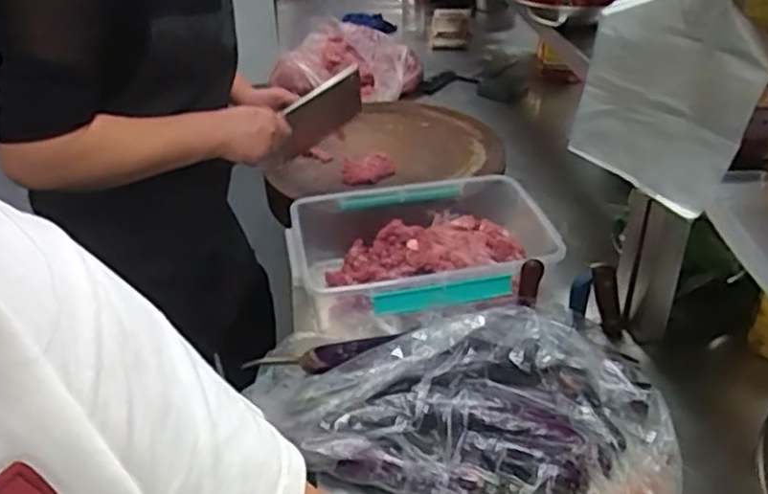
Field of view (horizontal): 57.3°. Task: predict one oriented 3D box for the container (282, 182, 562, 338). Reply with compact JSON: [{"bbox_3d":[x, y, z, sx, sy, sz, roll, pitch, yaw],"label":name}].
[{"bbox_3d":[0.061,0.023,1.064,0.398,0.117,0.286,-4,35,-2],"label":"container"}]

